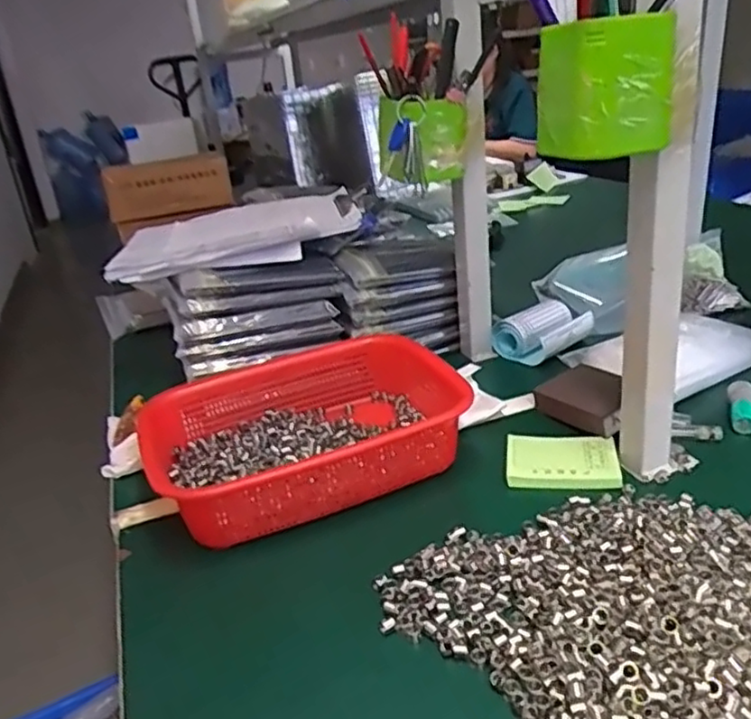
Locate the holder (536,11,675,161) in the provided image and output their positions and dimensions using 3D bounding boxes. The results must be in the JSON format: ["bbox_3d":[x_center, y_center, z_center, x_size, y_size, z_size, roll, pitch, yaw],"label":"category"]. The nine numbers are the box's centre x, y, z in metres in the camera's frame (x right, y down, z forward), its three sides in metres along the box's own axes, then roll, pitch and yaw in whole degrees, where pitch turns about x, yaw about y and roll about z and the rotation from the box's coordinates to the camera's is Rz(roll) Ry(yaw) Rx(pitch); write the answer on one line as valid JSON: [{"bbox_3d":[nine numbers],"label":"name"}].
[{"bbox_3d":[0.150,-0.176,0.439,0.074,0.077,0.063,-11,25,-11],"label":"holder"}]

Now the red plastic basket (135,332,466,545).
[{"bbox_3d":[-0.056,0.064,0.629,0.288,0.066,0.199,-14,26,-18],"label":"red plastic basket"}]

